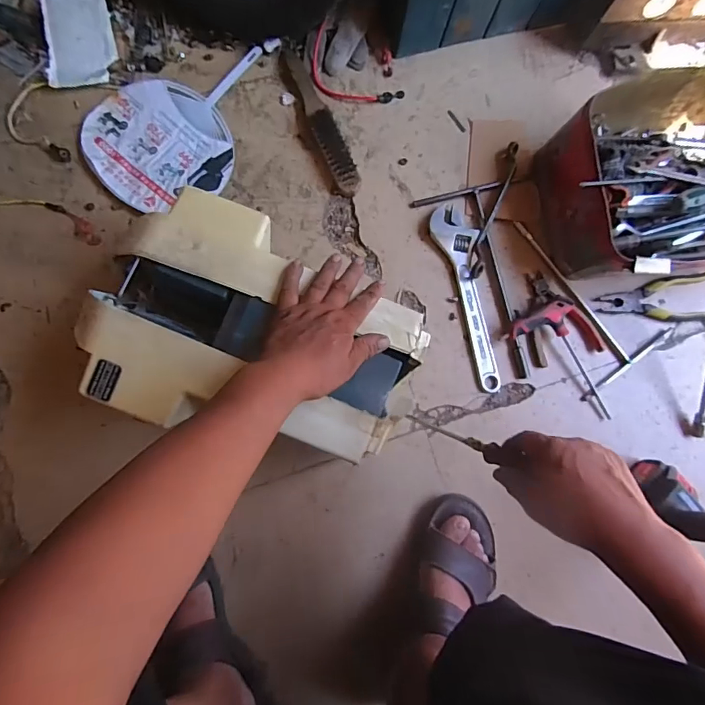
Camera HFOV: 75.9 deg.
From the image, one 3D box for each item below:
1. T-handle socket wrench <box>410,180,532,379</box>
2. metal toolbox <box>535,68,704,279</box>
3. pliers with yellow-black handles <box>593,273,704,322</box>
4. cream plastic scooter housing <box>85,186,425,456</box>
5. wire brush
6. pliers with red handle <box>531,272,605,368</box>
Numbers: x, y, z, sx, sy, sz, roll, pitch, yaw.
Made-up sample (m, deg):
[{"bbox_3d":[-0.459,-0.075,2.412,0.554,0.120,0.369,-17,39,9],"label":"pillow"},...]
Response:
[{"bbox_3d":[0.180,-0.107,0.683,0.135,0.015,0.302,-7,84,-5],"label":"T-handle socket wrench"},{"bbox_3d":[0.495,-0.254,0.651,0.389,0.150,0.272,-6,84,-5],"label":"metal toolbox"},{"bbox_3d":[0.475,-0.081,0.705,0.183,0.024,0.075,-6,84,-5],"label":"pliers with yellow-black handles"},{"bbox_3d":[-0.116,-0.021,0.568,0.365,0.149,0.258,19,82,-2],"label":"cream plastic scooter housing"},{"bbox_3d":[-0.050,-0.359,0.699,0.041,0.032,0.253,-23,86,-6],"label":"wire brush"},{"bbox_3d":[0.313,-0.057,0.685,0.110,0.020,0.137,-15,85,-6],"label":"pliers with red handle"}]

